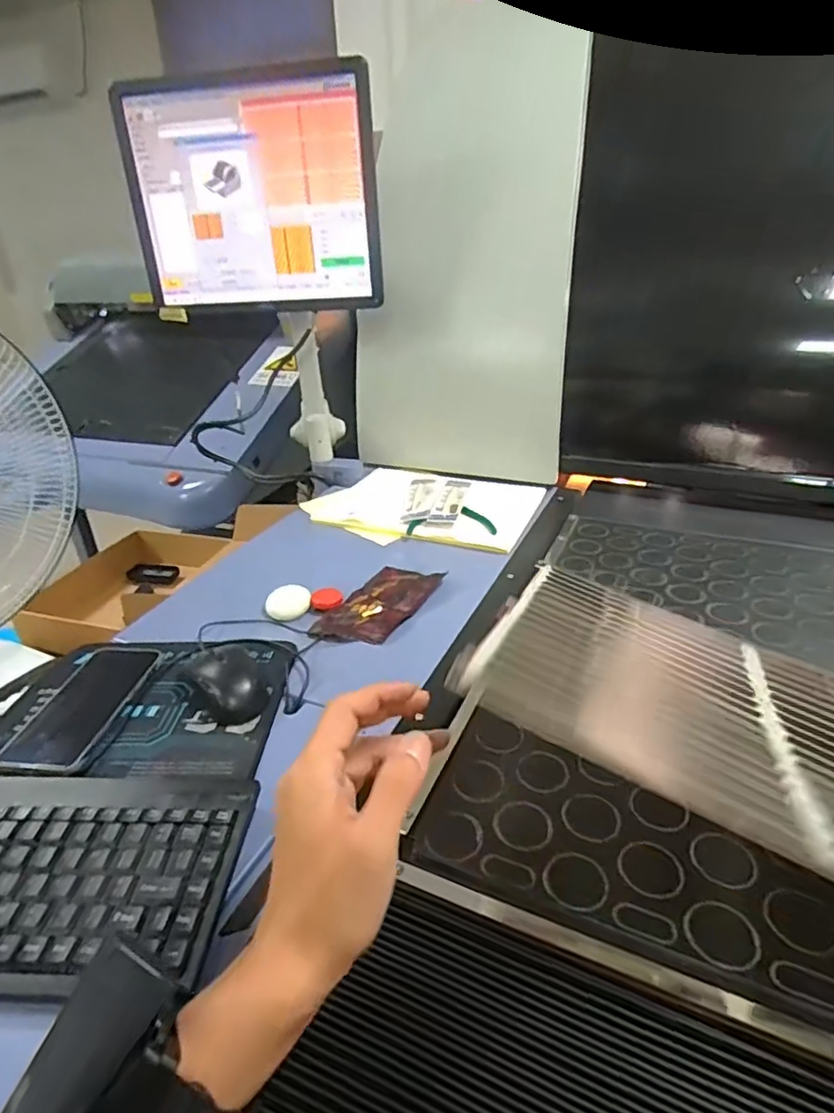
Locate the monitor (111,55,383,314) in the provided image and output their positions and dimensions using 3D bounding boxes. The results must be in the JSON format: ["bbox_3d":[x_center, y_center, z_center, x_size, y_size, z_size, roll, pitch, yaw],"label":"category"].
[{"bbox_3d":[-0.244,-0.530,0.907,0.379,0.295,0.045,2,29,7],"label":"monitor"}]

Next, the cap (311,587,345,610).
[{"bbox_3d":[-0.114,0.054,0.776,0.040,0.008,0.040,-1,28,0],"label":"cap"}]

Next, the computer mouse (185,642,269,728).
[{"bbox_3d":[-0.181,0.114,0.582,0.059,0.035,0.106,-21,34,-31],"label":"computer mouse"}]

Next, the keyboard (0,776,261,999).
[{"bbox_3d":[-0.264,0.211,0.407,0.283,0.032,0.148,-1,28,1],"label":"keyboard"}]

